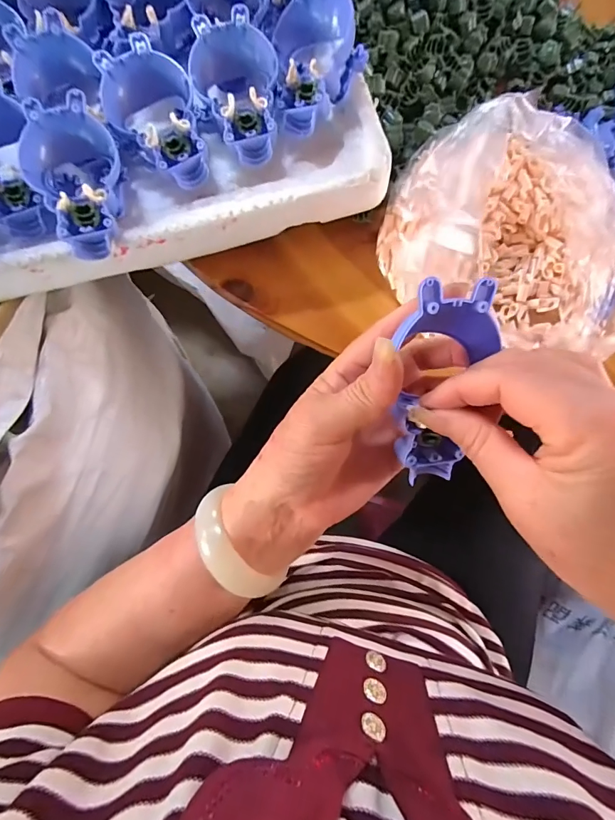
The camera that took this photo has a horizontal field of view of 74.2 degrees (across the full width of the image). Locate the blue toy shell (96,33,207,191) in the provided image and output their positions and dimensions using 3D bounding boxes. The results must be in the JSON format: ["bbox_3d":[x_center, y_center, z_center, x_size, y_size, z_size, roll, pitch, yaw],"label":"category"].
[{"bbox_3d":[-0.105,-0.202,0.287,0.057,0.037,0.103,-24,79,-5],"label":"blue toy shell"}]

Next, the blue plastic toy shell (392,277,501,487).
[{"bbox_3d":[0.064,-0.011,0.200,0.047,0.017,0.101,7,112,1],"label":"blue plastic toy shell"}]

